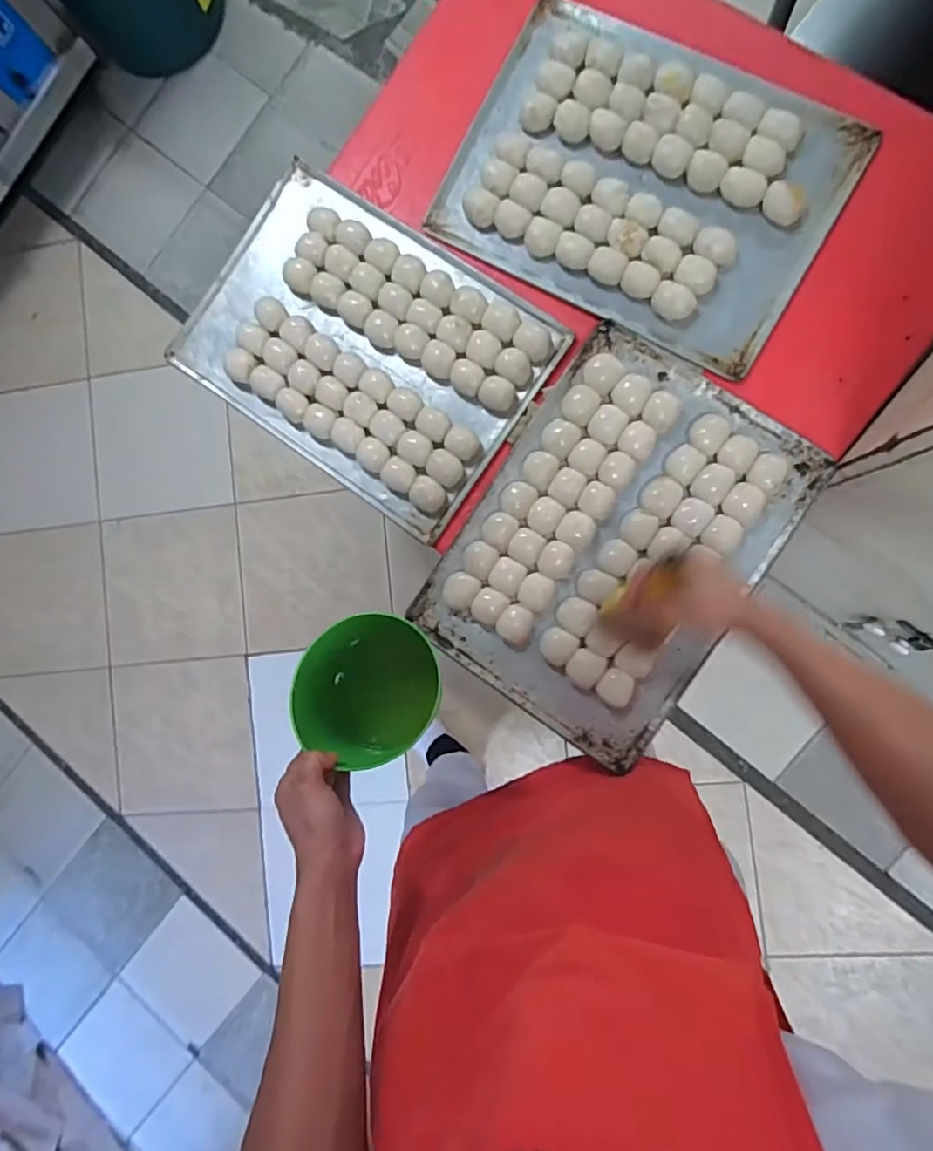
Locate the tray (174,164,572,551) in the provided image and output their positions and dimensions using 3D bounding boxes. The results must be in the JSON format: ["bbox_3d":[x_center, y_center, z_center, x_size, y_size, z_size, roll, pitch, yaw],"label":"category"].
[{"bbox_3d":[-0.136,-0.300,0.754,0.454,0.038,0.326,35,94,7],"label":"tray"}]

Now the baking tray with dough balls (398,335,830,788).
[{"bbox_3d":[0.176,-0.037,0.696,0.332,0.031,0.448,34,93,7],"label":"baking tray with dough balls"}]

